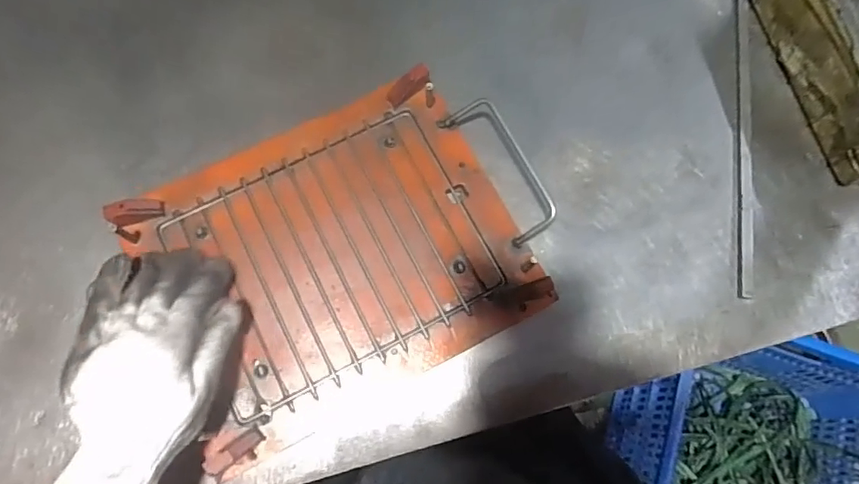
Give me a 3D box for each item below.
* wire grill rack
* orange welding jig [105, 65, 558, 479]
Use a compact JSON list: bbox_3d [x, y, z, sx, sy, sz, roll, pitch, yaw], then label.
[{"bbox_3d":[-0.051,-0.002,0.456,0.298,0.020,0.187,-27,75,-8],"label":"wire grill rack"},{"bbox_3d":[-0.064,0.006,0.450,0.323,0.032,0.228,-26,75,-8],"label":"orange welding jig"}]

